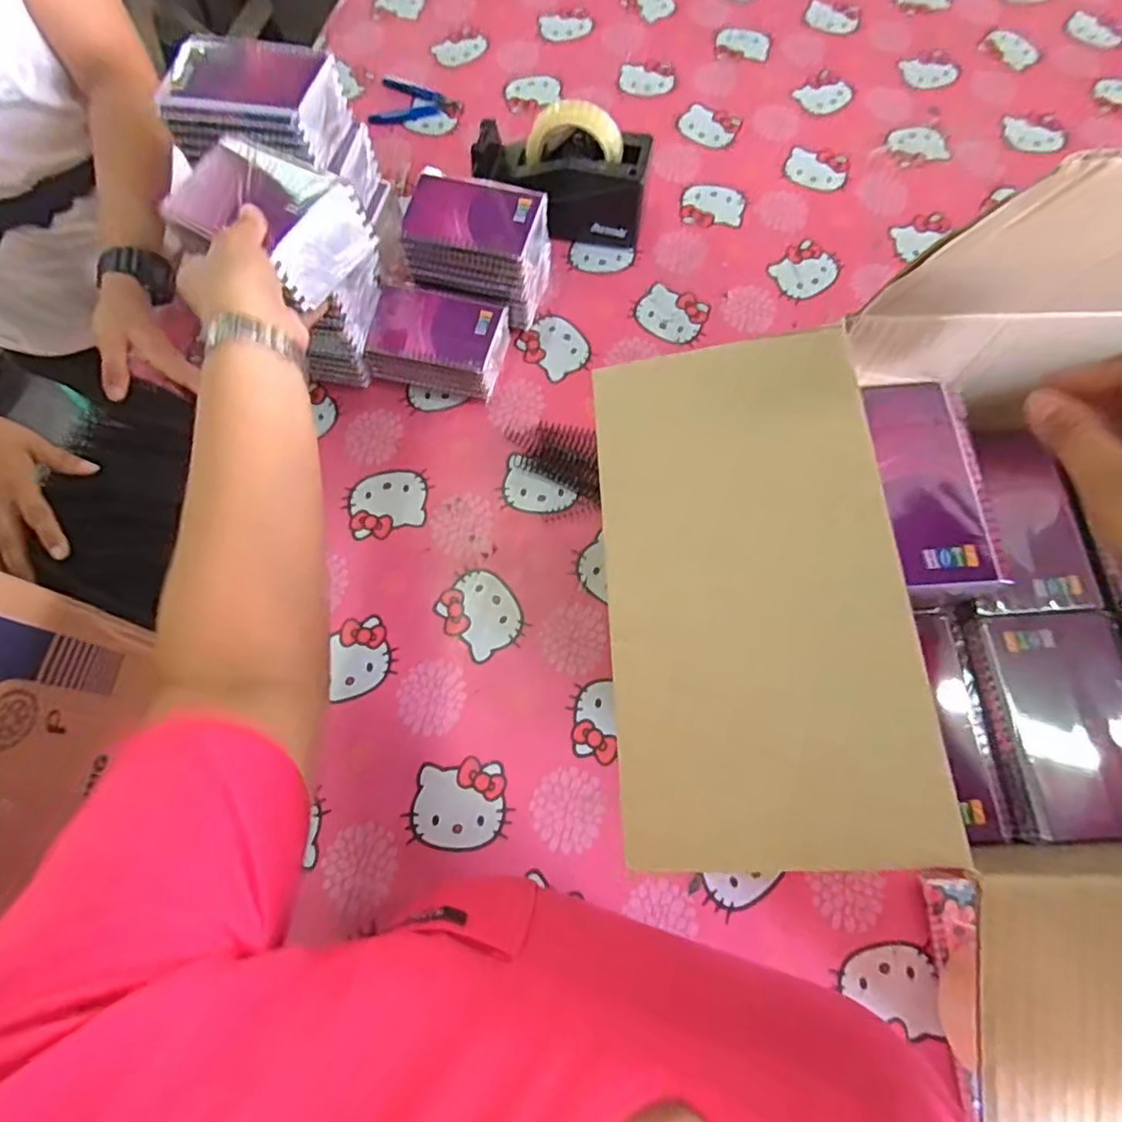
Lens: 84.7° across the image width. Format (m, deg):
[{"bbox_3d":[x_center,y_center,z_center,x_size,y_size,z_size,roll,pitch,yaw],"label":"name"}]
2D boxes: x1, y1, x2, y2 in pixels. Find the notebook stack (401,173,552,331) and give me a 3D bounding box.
[{"bbox_3d":[-0.088,-0.332,0.673,0.134,0.126,0.097,17,71,7],"label":"notebook stack"}]

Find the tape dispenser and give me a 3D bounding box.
[{"bbox_3d":[-0.001,-0.434,0.706,0.192,0.125,0.086,11,70,5],"label":"tape dispenser"}]

